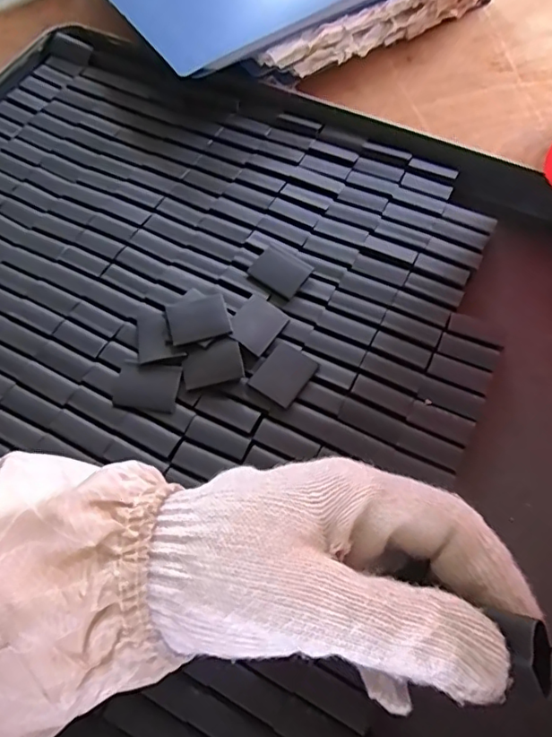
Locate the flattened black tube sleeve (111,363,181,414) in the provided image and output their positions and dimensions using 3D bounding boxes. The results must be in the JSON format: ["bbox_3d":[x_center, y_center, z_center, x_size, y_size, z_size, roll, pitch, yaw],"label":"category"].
[{"bbox_3d":[-0.069,0.010,0.290,0.034,0.004,0.024,6,63,5],"label":"flattened black tube sleeve"}]

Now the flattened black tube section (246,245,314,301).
[{"bbox_3d":[0.003,-0.057,0.322,0.032,0.004,0.026,34,69,18],"label":"flattened black tube section"}]

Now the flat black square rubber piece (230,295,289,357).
[{"bbox_3d":[-0.011,-0.024,0.303,0.026,0.004,0.031,34,58,8],"label":"flat black square rubber piece"}]

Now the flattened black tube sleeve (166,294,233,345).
[{"bbox_3d":[-0.043,-0.027,0.299,0.032,0.004,0.026,-14,66,-9],"label":"flattened black tube sleeve"}]

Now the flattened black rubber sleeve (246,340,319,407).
[{"bbox_3d":[0.004,0.003,0.291,0.026,0.004,0.032,34,69,18],"label":"flattened black rubber sleeve"}]

